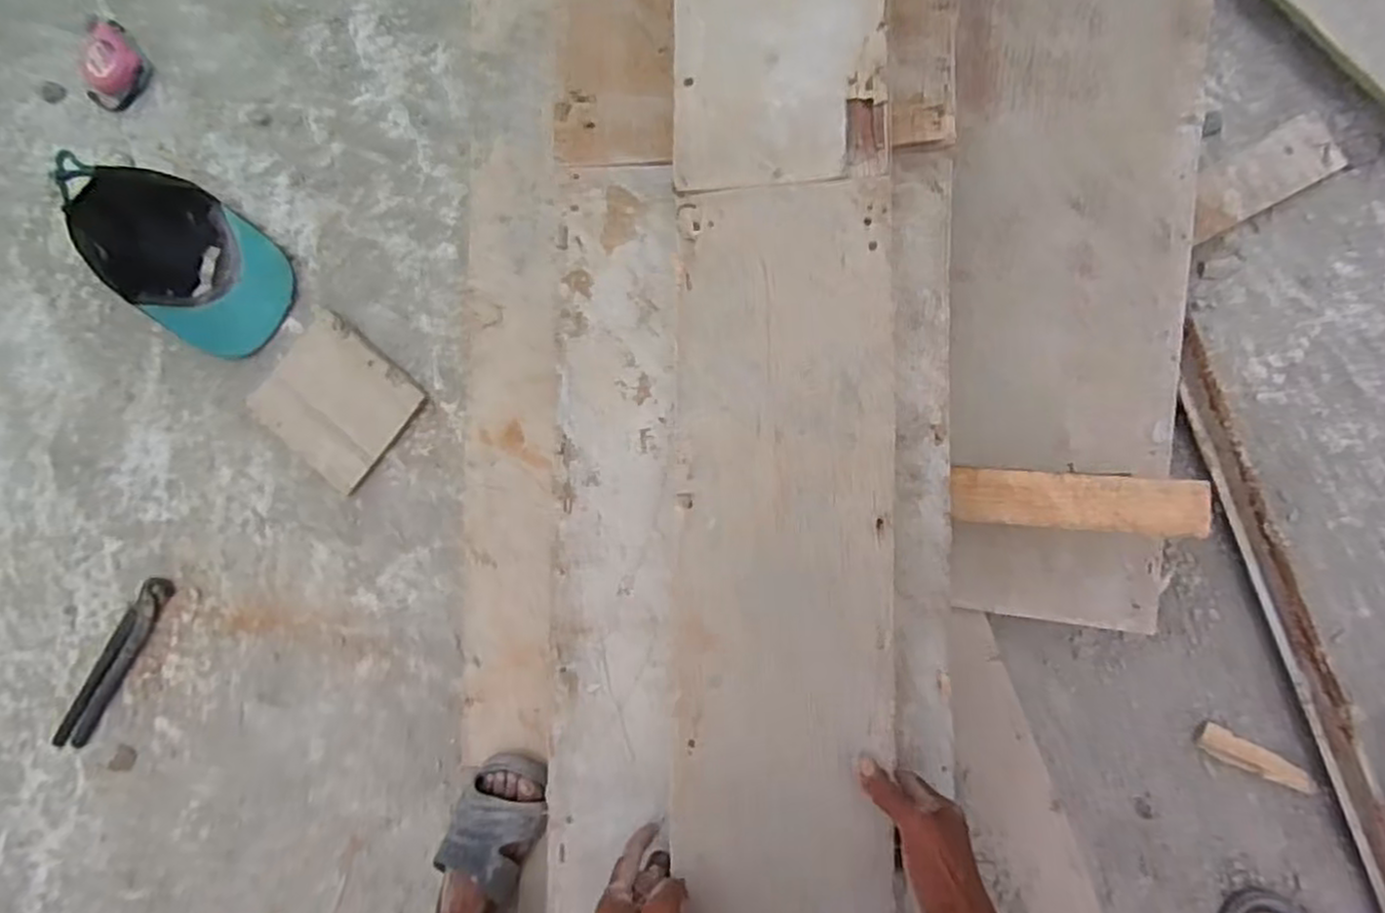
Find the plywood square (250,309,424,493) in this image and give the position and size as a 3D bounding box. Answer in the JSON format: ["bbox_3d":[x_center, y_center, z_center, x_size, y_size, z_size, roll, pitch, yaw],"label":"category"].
[{"bbox_3d":[-0.460,-0.072,0.925,0.186,0.019,0.165,41,95,10],"label":"plywood square"}]

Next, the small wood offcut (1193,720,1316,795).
[{"bbox_3d":[0.597,0.322,0.772,0.114,0.011,0.030,25,90,9],"label":"small wood offcut"}]

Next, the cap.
[{"bbox_3d":[-0.660,-0.256,0.924,0.305,0.089,0.170,33,91,9],"label":"cap"}]

